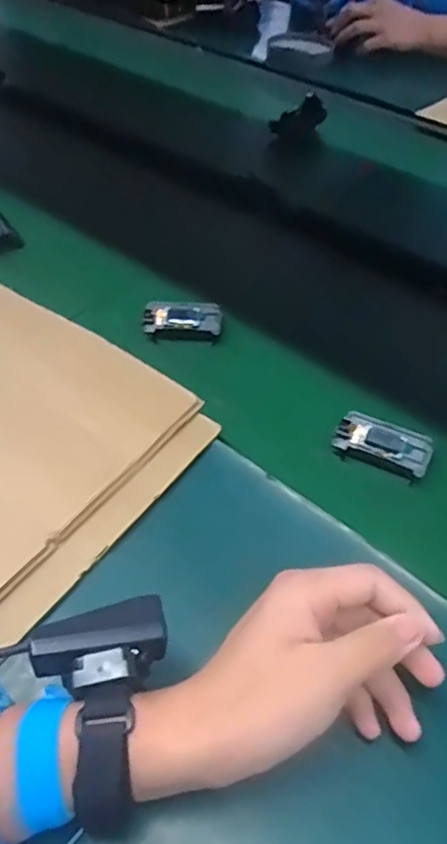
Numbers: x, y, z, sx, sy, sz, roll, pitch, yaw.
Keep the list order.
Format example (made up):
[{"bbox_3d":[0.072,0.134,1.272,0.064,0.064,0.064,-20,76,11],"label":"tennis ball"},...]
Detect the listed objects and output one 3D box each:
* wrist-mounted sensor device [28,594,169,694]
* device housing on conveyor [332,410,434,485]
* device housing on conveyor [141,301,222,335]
[{"bbox_3d":[-0.063,0.119,0.323,0.068,0.026,0.044,-14,51,-12],"label":"wrist-mounted sensor device"},{"bbox_3d":[0.122,0.017,0.473,0.070,0.017,0.037,26,54,20],"label":"device housing on conveyor"},{"bbox_3d":[-0.038,-0.096,0.572,0.070,0.010,0.029,1,92,-1],"label":"device housing on conveyor"}]

